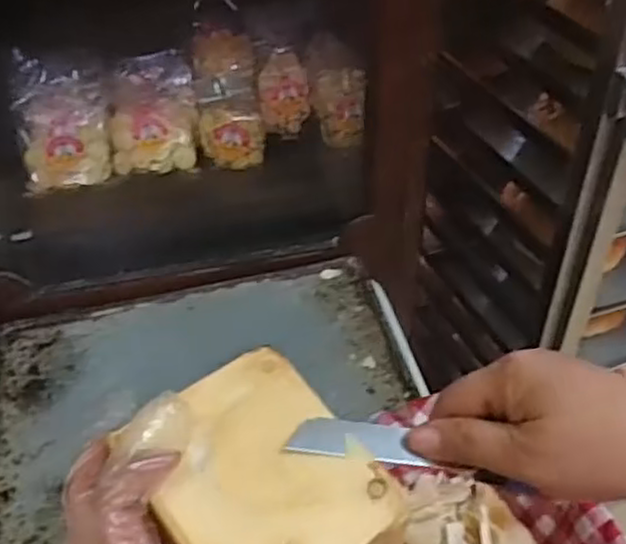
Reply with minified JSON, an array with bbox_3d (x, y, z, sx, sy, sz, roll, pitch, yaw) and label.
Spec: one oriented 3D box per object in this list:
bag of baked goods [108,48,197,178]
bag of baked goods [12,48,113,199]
[{"bbox_3d":[-0.214,-0.216,0.964,0.112,0.088,0.165,-7,42,-7],"label":"bag of baked goods"},{"bbox_3d":[-0.324,-0.196,0.932,0.112,0.106,0.150,-9,42,-10],"label":"bag of baked goods"}]

